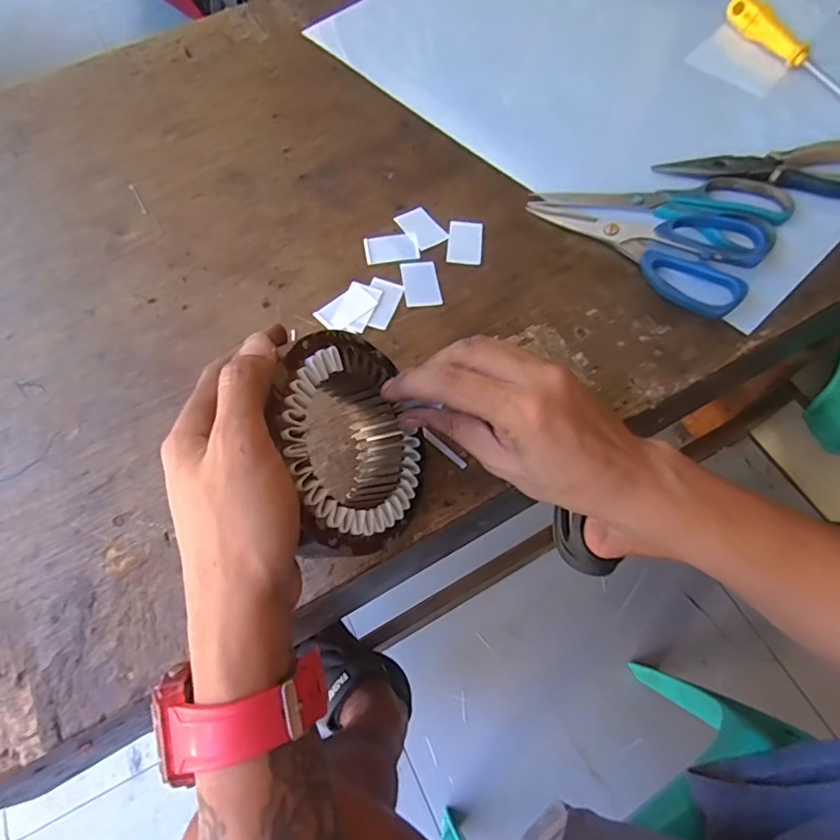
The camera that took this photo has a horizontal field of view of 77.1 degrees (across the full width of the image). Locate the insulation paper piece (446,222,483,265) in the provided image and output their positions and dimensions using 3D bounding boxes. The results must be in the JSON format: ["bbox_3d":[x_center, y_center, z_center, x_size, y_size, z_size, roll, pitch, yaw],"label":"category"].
[{"bbox_3d":[0.037,-0.147,0.435,0.028,0.004,0.043,3,64,5],"label":"insulation paper piece"}]

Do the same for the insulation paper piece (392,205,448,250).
[{"bbox_3d":[0.002,-0.163,0.446,0.028,0.004,0.044,-34,66,-12],"label":"insulation paper piece"}]

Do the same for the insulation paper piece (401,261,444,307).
[{"bbox_3d":[0.001,-0.109,0.419,0.028,0.004,0.045,-9,64,-1],"label":"insulation paper piece"}]

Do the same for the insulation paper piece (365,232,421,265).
[{"bbox_3d":[-0.024,-0.145,0.441,0.044,0.004,0.031,-6,64,1],"label":"insulation paper piece"}]

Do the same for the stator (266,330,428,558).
[{"bbox_3d":[-0.045,0.012,0.298,0.037,0.115,0.112,-14,15,33],"label":"stator"}]

